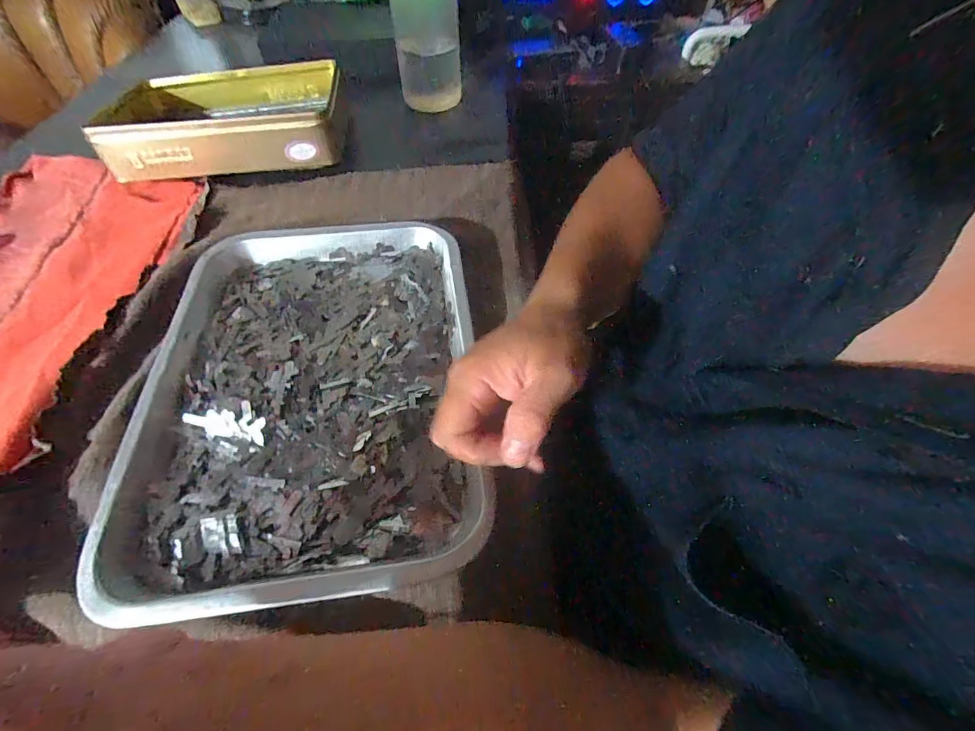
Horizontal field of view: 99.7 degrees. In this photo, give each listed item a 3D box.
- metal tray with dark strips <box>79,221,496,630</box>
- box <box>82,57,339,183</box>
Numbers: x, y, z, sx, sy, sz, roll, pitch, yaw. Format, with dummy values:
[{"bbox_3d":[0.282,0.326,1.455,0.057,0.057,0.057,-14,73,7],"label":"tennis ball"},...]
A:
[{"bbox_3d":[-0.147,0.003,0.360,0.263,0.033,0.358,-7,56,-4],"label":"metal tray with dark strips"},{"bbox_3d":[-0.373,-0.346,0.579,0.319,0.072,0.208,-7,56,-4],"label":"box"}]

